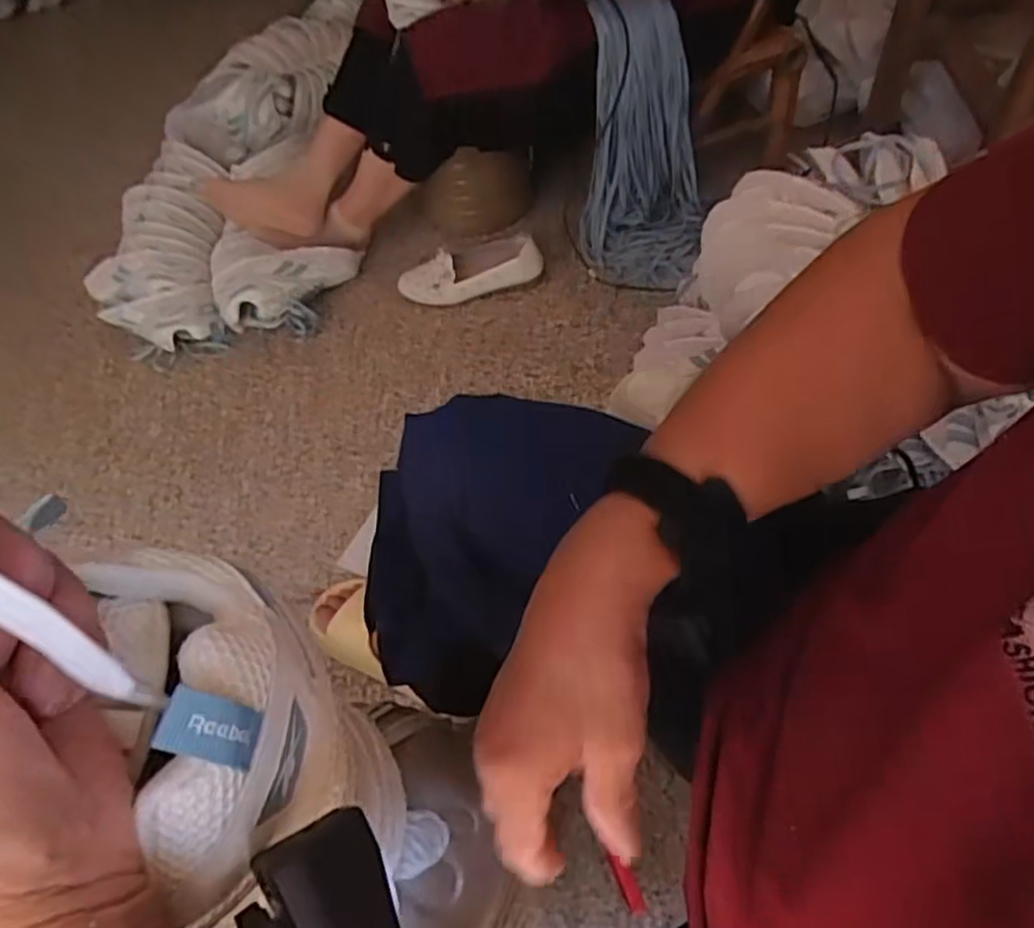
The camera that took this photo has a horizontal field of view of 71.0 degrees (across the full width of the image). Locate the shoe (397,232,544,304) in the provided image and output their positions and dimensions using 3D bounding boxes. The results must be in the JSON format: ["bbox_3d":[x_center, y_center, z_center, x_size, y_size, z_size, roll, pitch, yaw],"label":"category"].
[{"bbox_3d":[-0.078,-0.316,1.181,0.237,0.056,0.095,-11,56,12],"label":"shoe"}]

